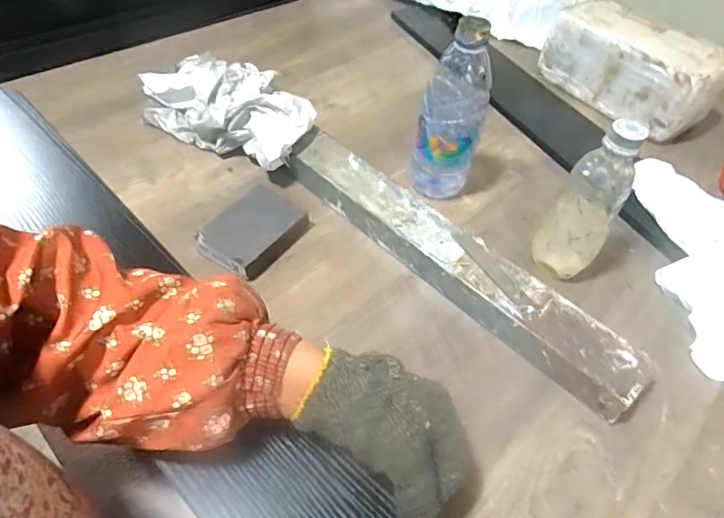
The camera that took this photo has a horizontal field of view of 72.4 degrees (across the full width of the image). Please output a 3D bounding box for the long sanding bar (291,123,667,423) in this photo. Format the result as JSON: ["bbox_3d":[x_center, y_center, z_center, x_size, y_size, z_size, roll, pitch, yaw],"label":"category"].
[{"bbox_3d":[0.082,-0.003,0.497,0.416,0.039,0.065,38,56,25],"label":"long sanding bar"}]

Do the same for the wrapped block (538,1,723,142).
[{"bbox_3d":[0.380,-0.267,0.707,0.124,0.105,0.224,-21,54,-22],"label":"wrapped block"}]

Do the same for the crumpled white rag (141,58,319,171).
[{"bbox_3d":[-0.186,-0.192,0.600,0.280,0.080,0.096,30,52,19],"label":"crumpled white rag"}]

